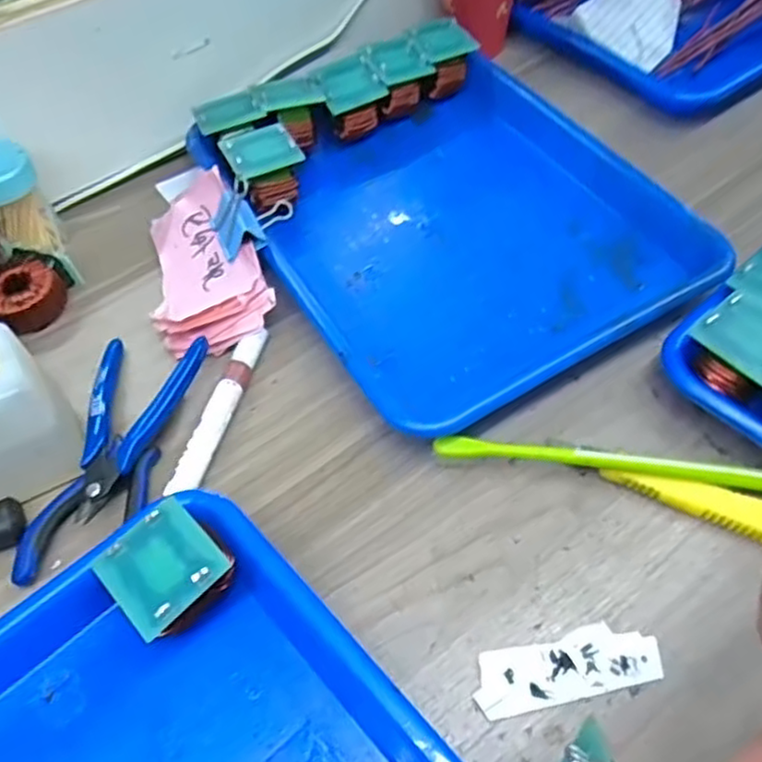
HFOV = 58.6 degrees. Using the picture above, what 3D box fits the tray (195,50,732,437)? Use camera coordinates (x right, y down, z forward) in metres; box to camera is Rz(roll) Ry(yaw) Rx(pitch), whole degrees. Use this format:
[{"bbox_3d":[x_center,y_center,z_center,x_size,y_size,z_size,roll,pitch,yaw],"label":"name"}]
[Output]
[{"bbox_3d":[0.050,-0.108,0.458,0.256,0.031,0.282,-28,59,-17],"label":"tray"}]

